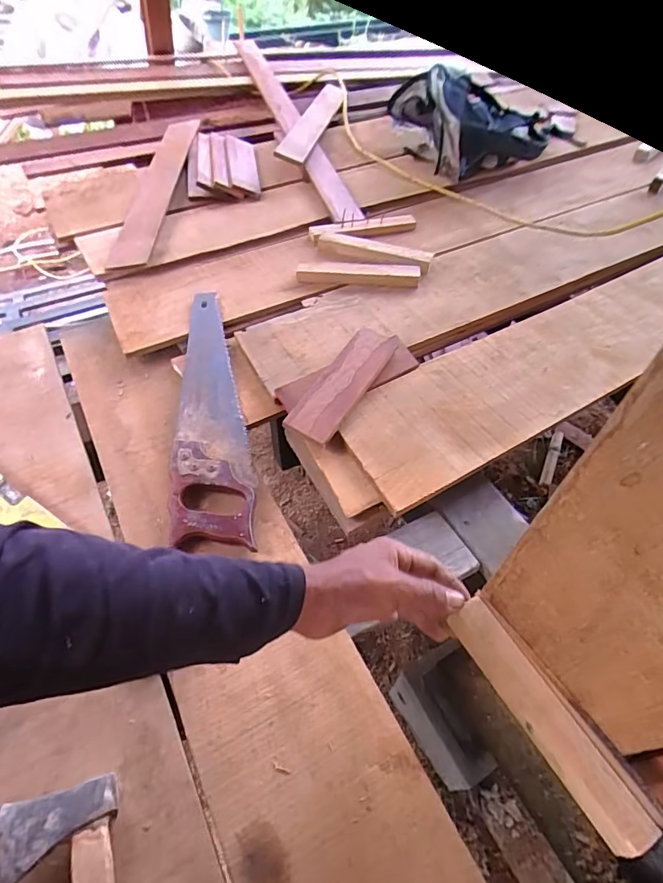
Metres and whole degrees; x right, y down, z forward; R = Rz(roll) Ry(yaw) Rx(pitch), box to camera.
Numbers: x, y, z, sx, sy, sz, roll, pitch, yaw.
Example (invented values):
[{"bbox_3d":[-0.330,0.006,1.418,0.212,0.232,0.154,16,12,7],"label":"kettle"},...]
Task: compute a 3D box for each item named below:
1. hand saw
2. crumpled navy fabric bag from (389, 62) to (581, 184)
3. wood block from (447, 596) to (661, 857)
[{"bbox_3d":[-0.174,-0.061,0.718,0.109,0.033,0.475,-6,53,-5],"label":"hand saw"},{"bbox_3d":[0.339,-0.837,1.235,0.309,0.171,0.367,-17,54,-13],"label":"crumpled navy fabric bag"},{"bbox_3d":[0.154,0.201,0.357,0.027,0.032,0.173,-25,56,-18],"label":"wood block"}]

